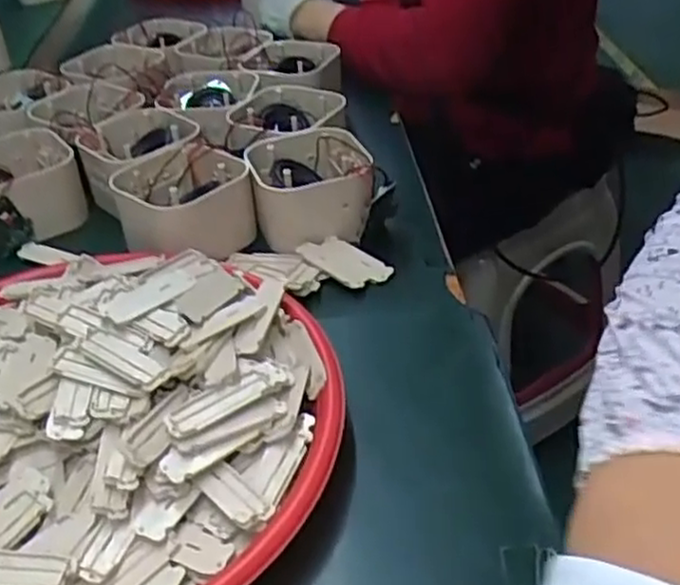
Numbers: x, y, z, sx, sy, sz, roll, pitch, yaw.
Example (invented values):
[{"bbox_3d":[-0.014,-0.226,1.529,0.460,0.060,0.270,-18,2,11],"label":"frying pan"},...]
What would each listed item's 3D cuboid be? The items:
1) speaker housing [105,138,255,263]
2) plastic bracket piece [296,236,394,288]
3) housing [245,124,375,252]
[{"bbox_3d":[-0.120,-0.069,0.581,0.097,0.052,0.091,-16,39,-15],"label":"speaker housing"},{"bbox_3d":[0.002,-0.023,0.547,0.065,0.006,0.037,34,46,31],"label":"plastic bracket piece"},{"bbox_3d":[-0.024,-0.082,0.592,0.088,0.062,0.093,-9,38,-6],"label":"housing"}]

